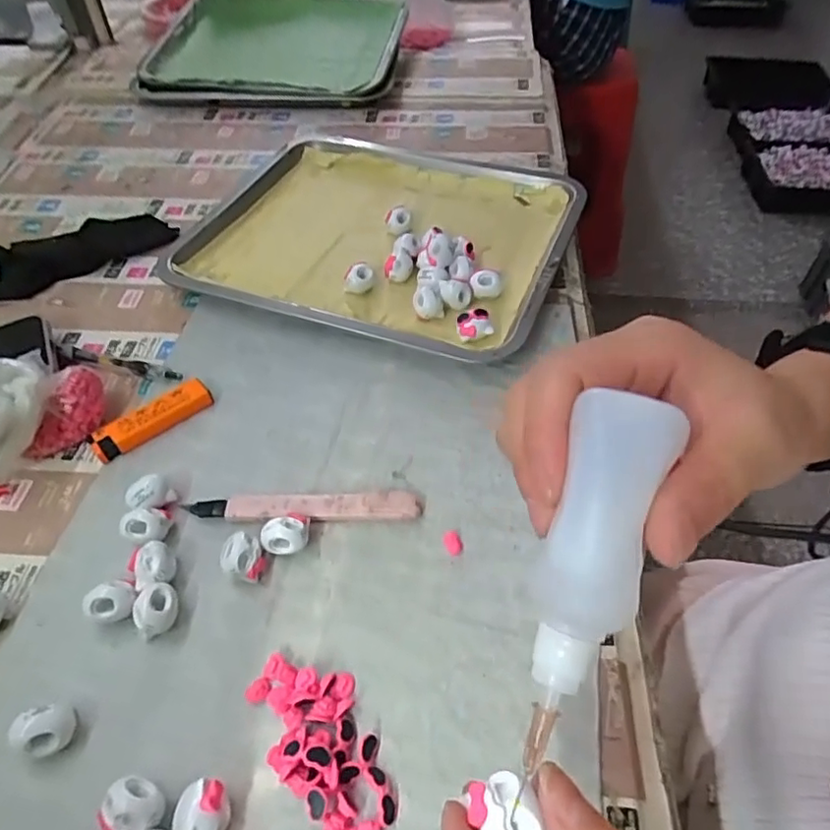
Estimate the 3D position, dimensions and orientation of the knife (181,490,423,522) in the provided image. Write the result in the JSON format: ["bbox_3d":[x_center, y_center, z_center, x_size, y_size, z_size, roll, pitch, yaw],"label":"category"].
[{"bbox_3d":[-0.066,0.054,0.352,0.135,0.011,0.021,-3,49,-1],"label":"knife"}]

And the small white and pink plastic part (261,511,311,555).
[{"bbox_3d":[-0.072,0.065,0.336,0.026,0.018,0.026,1,49,2],"label":"small white and pink plastic part"}]

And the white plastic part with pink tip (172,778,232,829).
[{"bbox_3d":[-0.088,0.168,0.250,0.022,0.020,0.024,-1,49,1],"label":"white plastic part with pink tip"}]

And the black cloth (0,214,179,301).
[{"bbox_3d":[-0.293,-0.146,0.517,0.151,0.022,0.059,-35,57,-25],"label":"black cloth"}]

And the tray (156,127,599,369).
[{"bbox_3d":[-0.032,-0.165,0.523,0.317,0.029,0.274,16,52,15],"label":"tray"}]

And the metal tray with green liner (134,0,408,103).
[{"bbox_3d":[-0.172,-0.471,0.753,0.298,0.038,0.258,3,55,5],"label":"metal tray with green liner"}]

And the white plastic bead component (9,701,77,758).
[{"bbox_3d":[-0.173,0.144,0.275,0.027,0.021,0.022,8,50,8],"label":"white plastic bead component"}]

